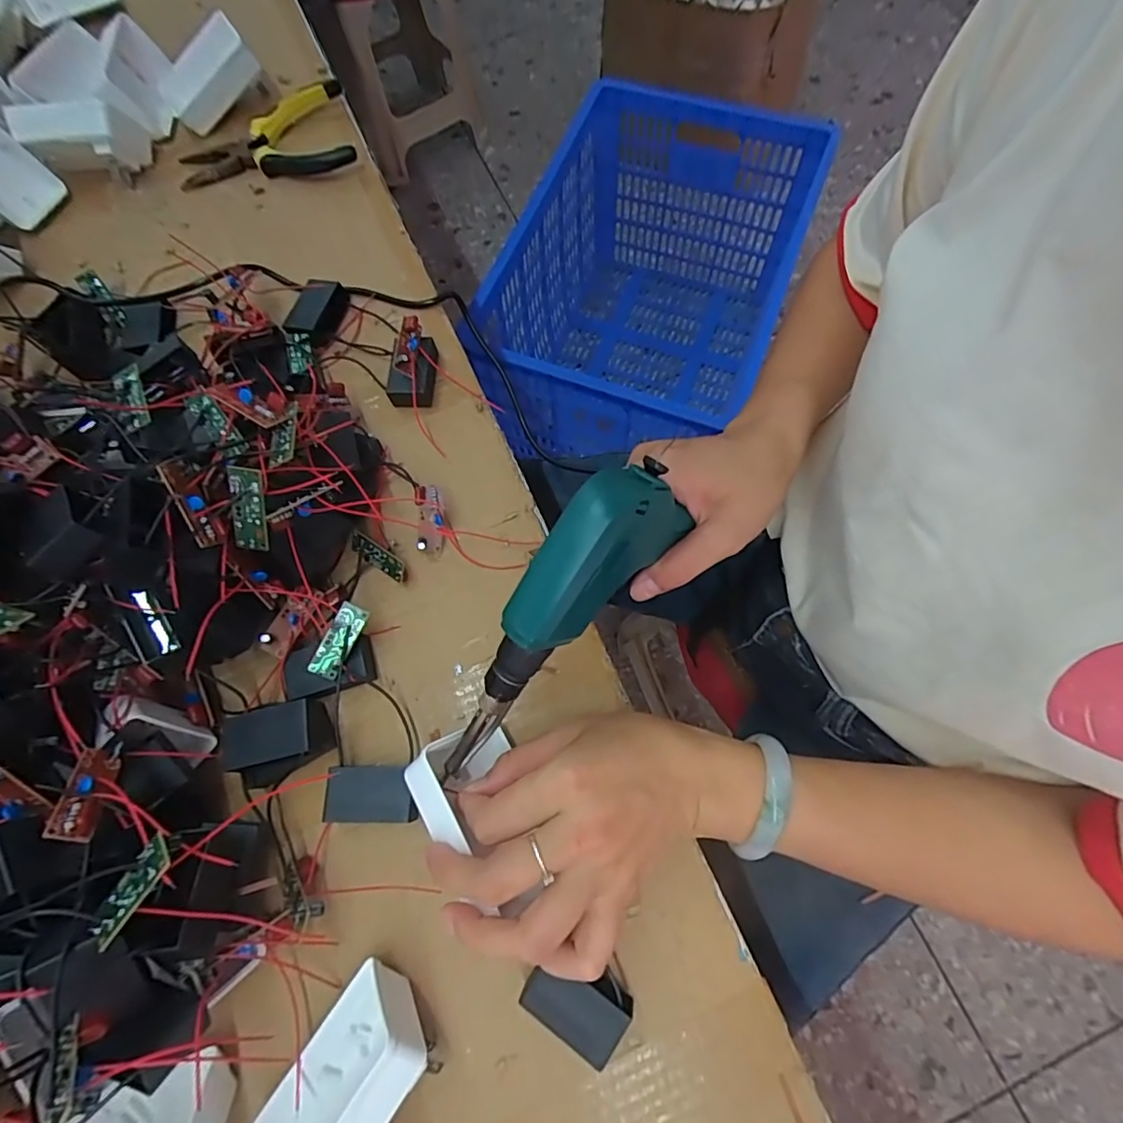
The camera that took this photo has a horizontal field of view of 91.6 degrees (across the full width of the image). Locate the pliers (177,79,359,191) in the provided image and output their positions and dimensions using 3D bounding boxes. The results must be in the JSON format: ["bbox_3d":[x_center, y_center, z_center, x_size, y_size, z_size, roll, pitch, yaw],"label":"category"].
[{"bbox_3d":[-0.259,-0.362,0.472,0.148,0.030,0.083,-16,71,-3],"label":"pliers"}]

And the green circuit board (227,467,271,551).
[{"bbox_3d":[-0.162,-0.028,0.282,0.016,0.045,0.005,10,26,2],"label":"green circuit board"}]

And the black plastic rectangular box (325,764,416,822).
[{"bbox_3d":[-0.105,0.130,0.305,0.048,0.015,0.029,-1,70,3],"label":"black plastic rectangular box"}]

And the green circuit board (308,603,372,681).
[{"bbox_3d":[-0.130,0.046,0.319,0.017,0.004,0.045,30,86,-13],"label":"green circuit board"}]

